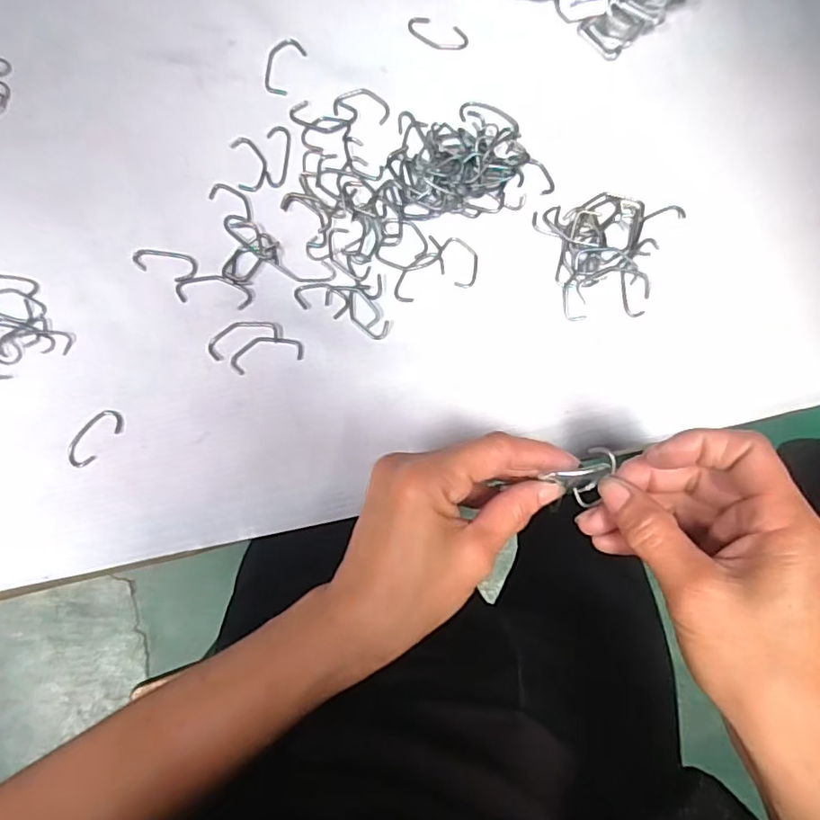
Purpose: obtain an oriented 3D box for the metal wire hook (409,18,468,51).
[{"bbox_3d":[0.017,-0.229,0.343,0.037,0.004,0.017,16,84,-1],"label":"metal wire hook"}]

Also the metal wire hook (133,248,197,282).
[{"bbox_3d":[-0.139,-0.083,0.316,0.035,0.004,0.016,13,84,-1],"label":"metal wire hook"}]

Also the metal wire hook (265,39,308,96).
[{"bbox_3d":[-0.076,-0.203,0.330,0.019,0.004,0.034,27,84,1],"label":"metal wire hook"}]

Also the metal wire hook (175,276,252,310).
[{"bbox_3d":[-0.110,-0.067,0.317,0.042,0.004,0.017,10,84,-1],"label":"metal wire hook"}]

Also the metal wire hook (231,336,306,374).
[{"bbox_3d":[-0.080,-0.032,0.311,0.040,0.004,0.017,-15,85,-3],"label":"metal wire hook"}]

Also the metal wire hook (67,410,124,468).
[{"bbox_3d":[-0.172,0.015,0.306,0.016,0.004,0.037,44,85,2],"label":"metal wire hook"}]

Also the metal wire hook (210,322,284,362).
[{"bbox_3d":[-0.092,-0.041,0.311,0.040,0.004,0.017,-19,85,-4],"label":"metal wire hook"}]

